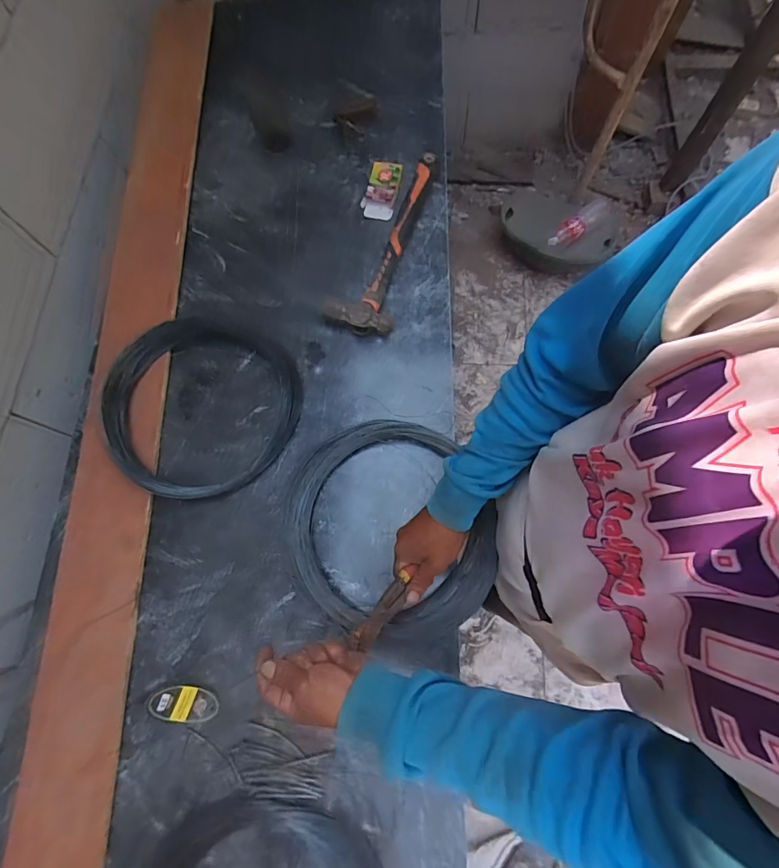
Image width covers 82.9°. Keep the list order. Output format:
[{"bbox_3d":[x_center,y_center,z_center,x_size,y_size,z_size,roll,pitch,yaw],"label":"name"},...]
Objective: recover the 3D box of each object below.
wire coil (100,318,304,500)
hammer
[{"bbox_3d":[-0.294,-0.050,0.686,0.288,0.049,0.293,0,74,1],"label":"wire coil"},{"bbox_3d":[-0.013,-0.336,0.764,0.120,0.043,0.354,12,74,7],"label":"hammer"}]

